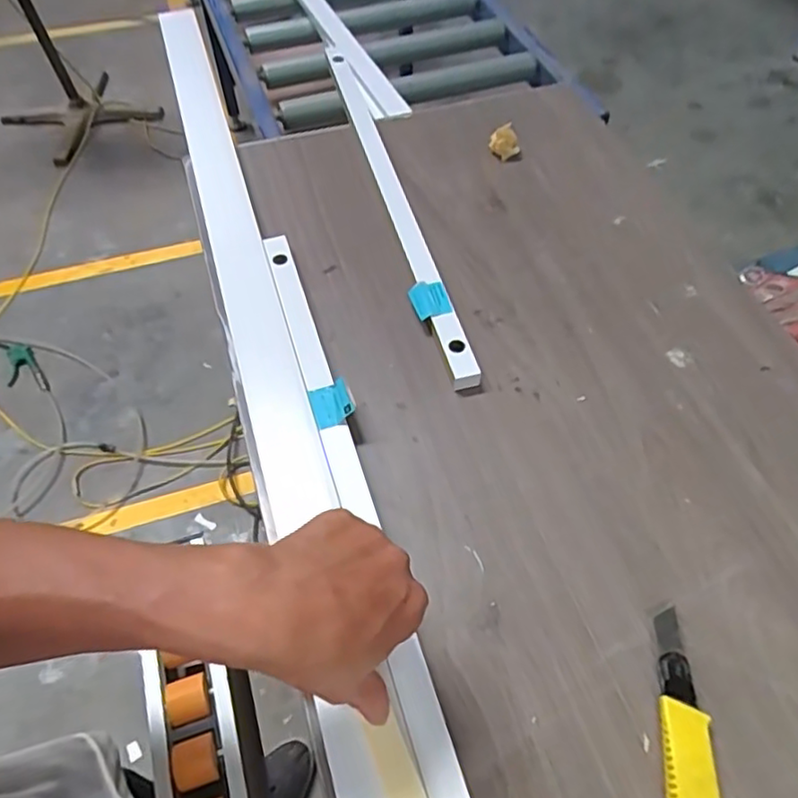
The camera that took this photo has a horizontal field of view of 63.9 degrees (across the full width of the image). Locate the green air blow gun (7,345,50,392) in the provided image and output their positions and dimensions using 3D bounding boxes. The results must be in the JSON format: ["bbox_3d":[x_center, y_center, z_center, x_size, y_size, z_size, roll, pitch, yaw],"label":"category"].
[{"bbox_3d":[-0.994,-0.073,1.692,0.084,0.030,0.176,-30,60,-19],"label":"green air blow gun"}]

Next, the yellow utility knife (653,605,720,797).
[{"bbox_3d":[0.173,0.218,0.386,0.035,0.022,0.173,0,55,0],"label":"yellow utility knife"}]

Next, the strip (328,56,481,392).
[{"bbox_3d":[-0.013,-0.229,0.693,0.032,0.026,0.537,-12,56,-8],"label":"strip"}]

